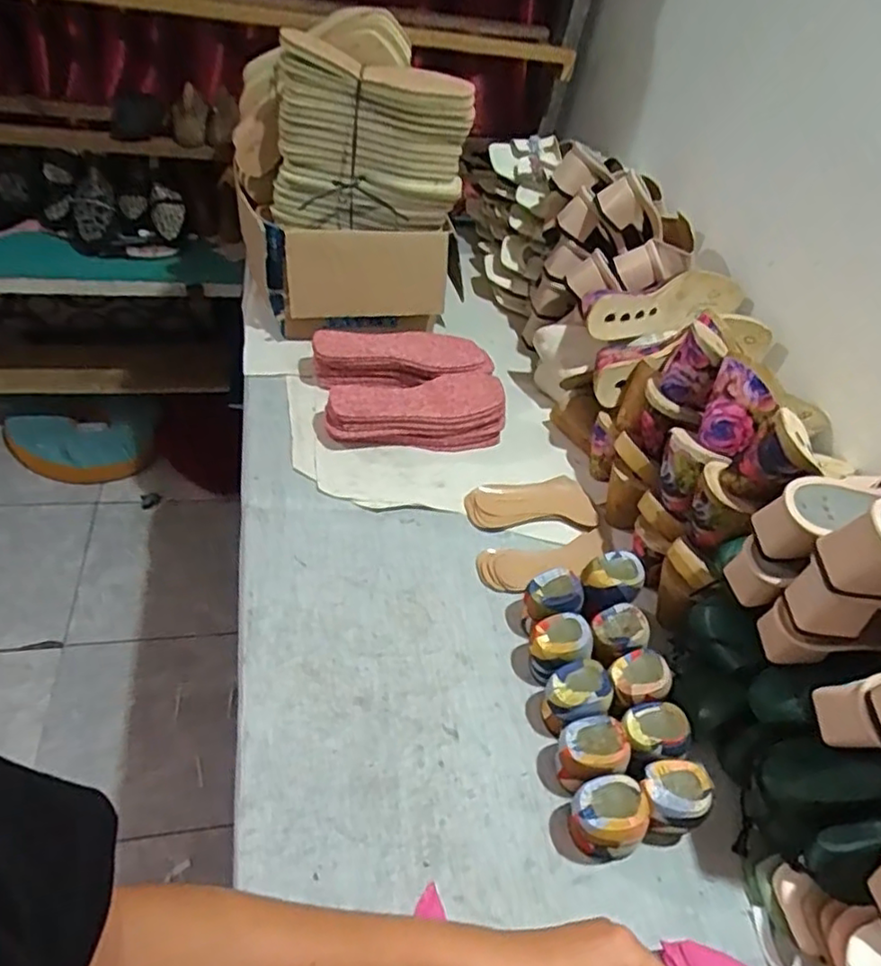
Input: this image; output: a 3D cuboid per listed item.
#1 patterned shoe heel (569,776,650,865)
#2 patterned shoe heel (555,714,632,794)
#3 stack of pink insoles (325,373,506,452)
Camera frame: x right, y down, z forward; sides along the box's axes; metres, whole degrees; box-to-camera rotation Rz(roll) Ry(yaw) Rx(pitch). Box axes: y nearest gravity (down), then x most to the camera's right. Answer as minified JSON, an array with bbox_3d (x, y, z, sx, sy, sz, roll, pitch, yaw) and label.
[{"bbox_3d":[0.143,0.295,0.557,0.059,0.072,0.057,6,46,-7],"label":"patterned shoe heel"},{"bbox_3d":[0.135,0.252,0.590,0.060,0.070,0.052,-7,50,-20],"label":"patterned shoe heel"},{"bbox_3d":[-0.033,-0.088,0.876,0.247,0.074,0.087,-8,50,-21],"label":"stack of pink insoles"}]

